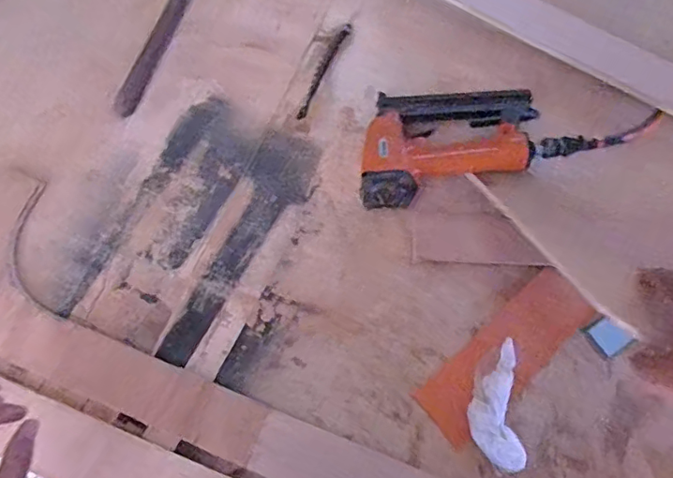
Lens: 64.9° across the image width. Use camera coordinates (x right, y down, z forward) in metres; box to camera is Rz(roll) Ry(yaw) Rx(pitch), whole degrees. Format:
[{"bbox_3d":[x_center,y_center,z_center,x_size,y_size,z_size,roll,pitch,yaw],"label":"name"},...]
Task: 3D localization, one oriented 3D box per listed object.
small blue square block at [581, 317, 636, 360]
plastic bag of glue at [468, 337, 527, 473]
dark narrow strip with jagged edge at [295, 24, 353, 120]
[{"bbox_3d":[0.297,0.105,0.576,0.039,0.010,0.042,-35,73,-12],"label":"small blue square block"},{"bbox_3d":[0.163,0.169,0.544,0.059,0.044,0.131,-1,70,0],"label":"plastic bag of glue"},{"bbox_3d":[-0.018,-0.234,0.719,0.017,0.009,0.167,22,72,8],"label":"dark narrow strip with jagged edge"}]

